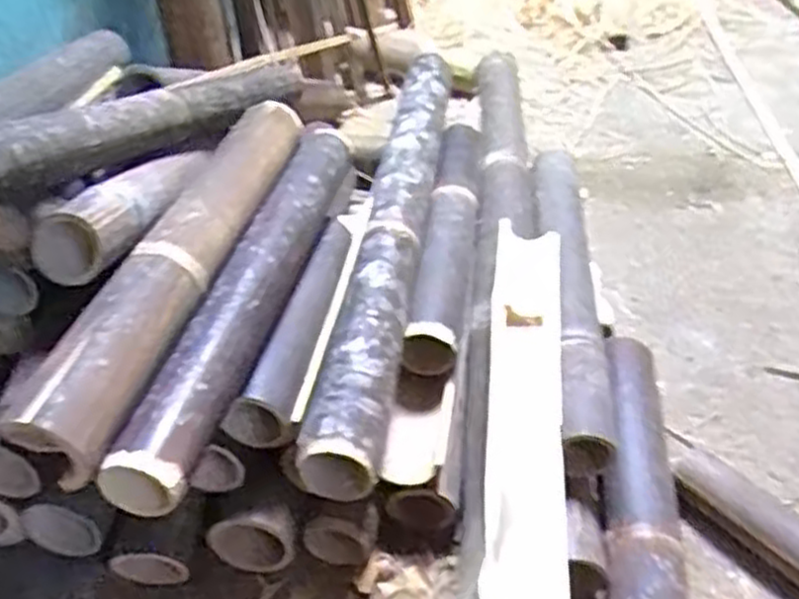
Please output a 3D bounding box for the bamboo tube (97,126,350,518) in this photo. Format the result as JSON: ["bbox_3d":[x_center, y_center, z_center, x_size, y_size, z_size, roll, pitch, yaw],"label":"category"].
[{"bbox_3d":[-0.126,-0.016,0.713,0.061,0.055,0.473,8,40,11],"label":"bamboo tube"}]

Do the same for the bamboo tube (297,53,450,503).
[{"bbox_3d":[-0.004,-0.088,0.864,0.064,0.063,0.704,4,40,6],"label":"bamboo tube"}]

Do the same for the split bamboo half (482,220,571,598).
[{"bbox_3d":[0.111,0.085,0.703,0.068,0.045,0.430,4,40,6],"label":"split bamboo half"}]

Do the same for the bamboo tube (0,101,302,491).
[{"bbox_3d":[-0.185,-0.046,0.688,0.079,0.057,0.484,8,40,11],"label":"bamboo tube"}]

